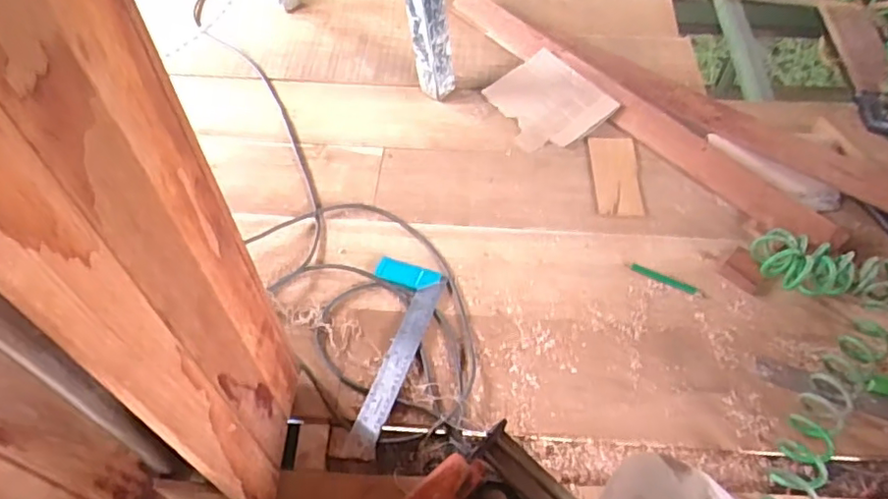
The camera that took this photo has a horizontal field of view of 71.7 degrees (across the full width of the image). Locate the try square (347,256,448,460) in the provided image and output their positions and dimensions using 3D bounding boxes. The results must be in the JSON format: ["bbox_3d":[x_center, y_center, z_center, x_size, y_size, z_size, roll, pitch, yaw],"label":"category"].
[{"bbox_3d":[-0.092,0.146,0.899,0.107,0.011,0.305,15,56,10],"label":"try square"}]

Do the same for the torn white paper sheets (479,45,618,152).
[{"bbox_3d":[0.194,-0.282,1.170,0.180,0.010,0.209,-35,63,-1],"label":"torn white paper sheets"}]

